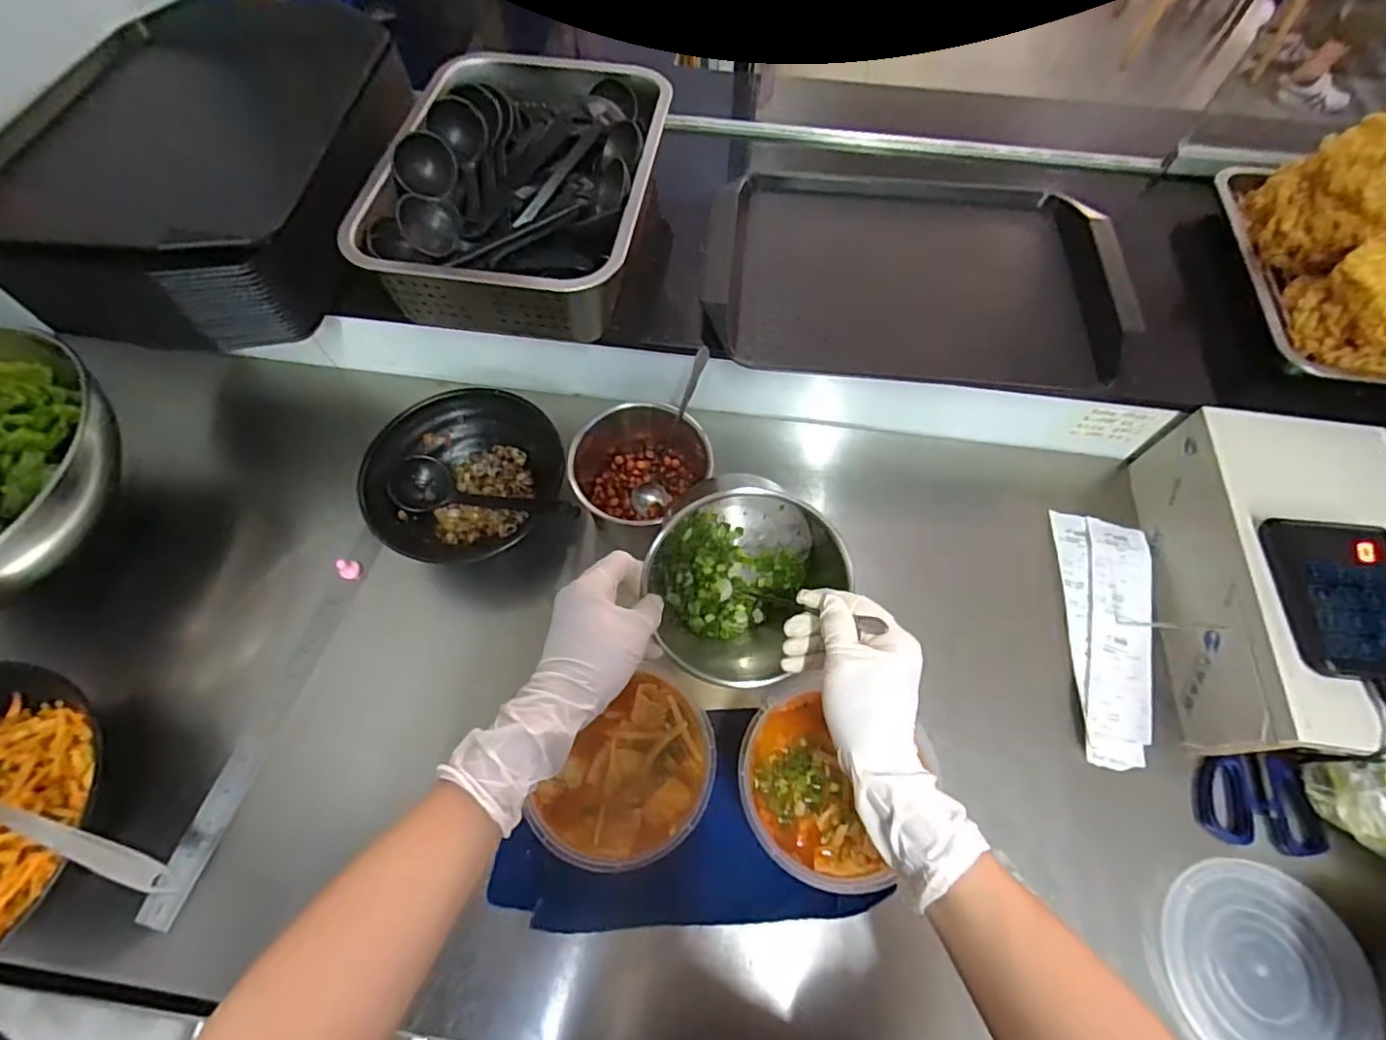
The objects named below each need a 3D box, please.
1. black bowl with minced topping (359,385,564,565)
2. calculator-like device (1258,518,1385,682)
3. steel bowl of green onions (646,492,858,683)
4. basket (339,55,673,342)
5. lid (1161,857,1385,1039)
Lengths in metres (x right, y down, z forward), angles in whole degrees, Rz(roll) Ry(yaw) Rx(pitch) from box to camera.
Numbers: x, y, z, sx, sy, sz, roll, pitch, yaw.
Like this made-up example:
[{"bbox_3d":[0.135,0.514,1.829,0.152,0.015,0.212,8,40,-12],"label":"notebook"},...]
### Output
[{"bbox_3d":[-0.232,-0.044,0.610,0.180,0.055,0.174,0,63,-1],"label":"black bowl with minced topping"},{"bbox_3d":[0.525,0.062,0.479,0.089,0.025,0.127,4,63,1],"label":"calculator-like device"},{"bbox_3d":[0.040,0.058,0.539,0.148,0.092,0.168,32,67,14],"label":"steel bowl of green onions"},{"bbox_3d":[-0.174,-0.361,0.640,0.265,0.090,0.353,6,64,2],"label":"basket"},{"bbox_3d":[0.439,0.348,0.458,0.143,0.020,0.143,0,63,-1],"label":"lid"}]

